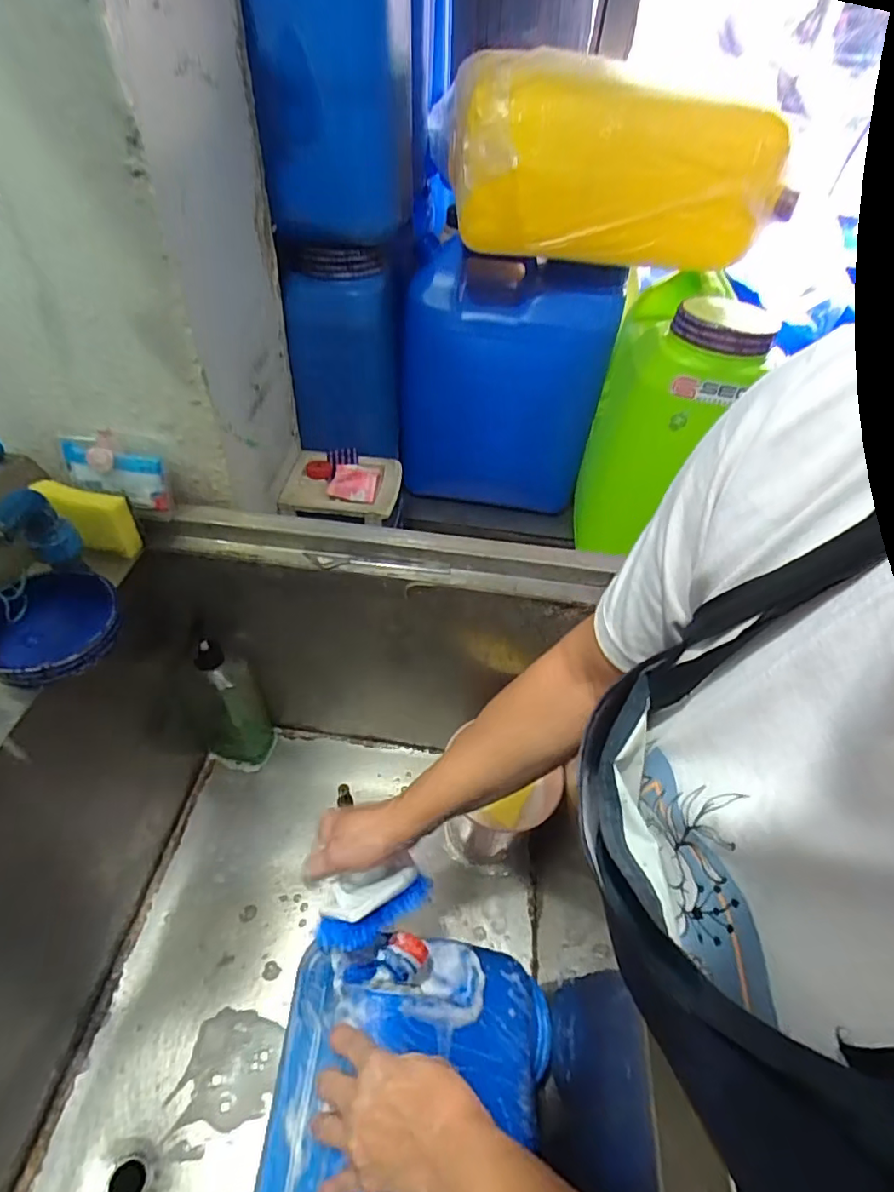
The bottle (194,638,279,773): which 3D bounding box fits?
[{"bbox_3d":[-0.302,0.153,0.766,0.098,0.252,0.073,-24,54,-25],"label":"bottle"}]

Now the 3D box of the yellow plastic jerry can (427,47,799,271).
[{"bbox_3d":[0.196,-0.507,0.648,0.401,0.183,0.149,-4,48,-9],"label":"yellow plastic jerry can"}]

